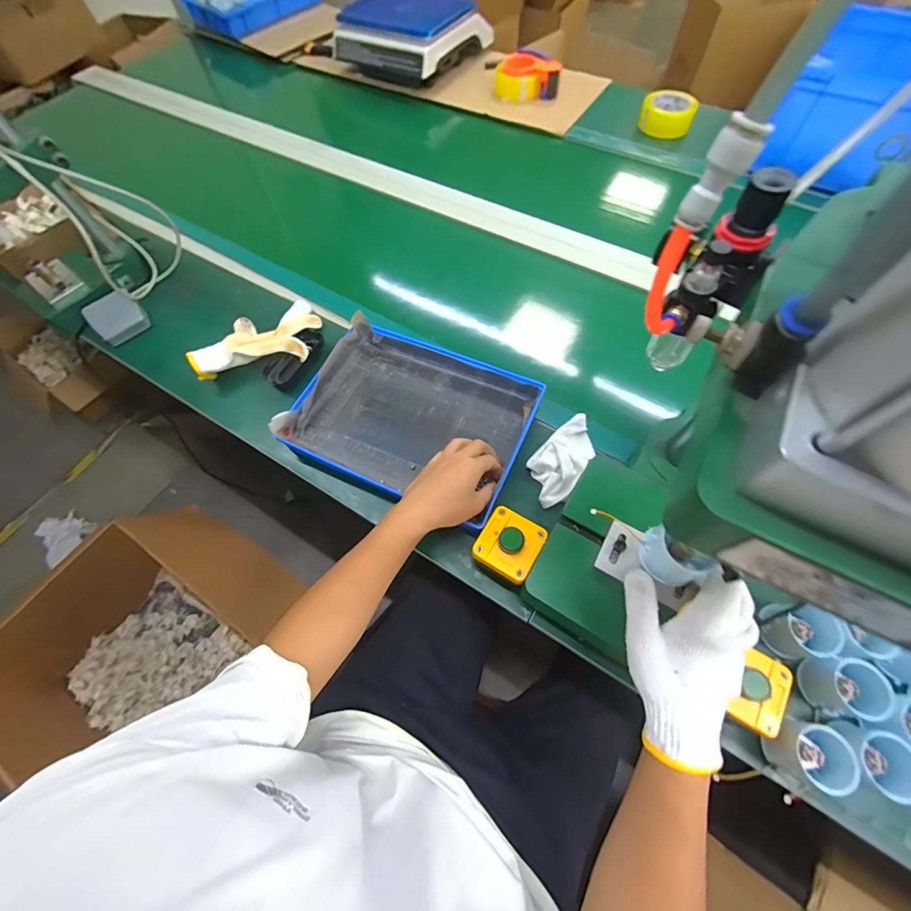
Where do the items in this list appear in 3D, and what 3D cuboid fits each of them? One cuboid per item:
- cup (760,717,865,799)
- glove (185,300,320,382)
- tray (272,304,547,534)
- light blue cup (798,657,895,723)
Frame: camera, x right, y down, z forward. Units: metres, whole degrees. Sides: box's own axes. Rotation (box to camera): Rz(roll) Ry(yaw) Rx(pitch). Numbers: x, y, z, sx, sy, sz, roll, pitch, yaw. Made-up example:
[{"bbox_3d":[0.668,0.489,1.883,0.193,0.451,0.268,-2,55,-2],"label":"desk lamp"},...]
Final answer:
[{"bbox_3d":[0.336,0.284,0.390,0.051,0.053,0.052,-1,63,2],"label":"cup"},{"bbox_3d":[-0.317,-0.189,0.667,0.192,0.048,0.129,-12,64,-4],"label":"glove"},{"bbox_3d":[-0.060,-0.060,0.594,0.319,0.045,0.246,22,66,13],"label":"tray"},{"bbox_3d":[0.392,0.235,0.413,0.050,0.052,0.049,-1,63,2],"label":"light blue cup"}]

